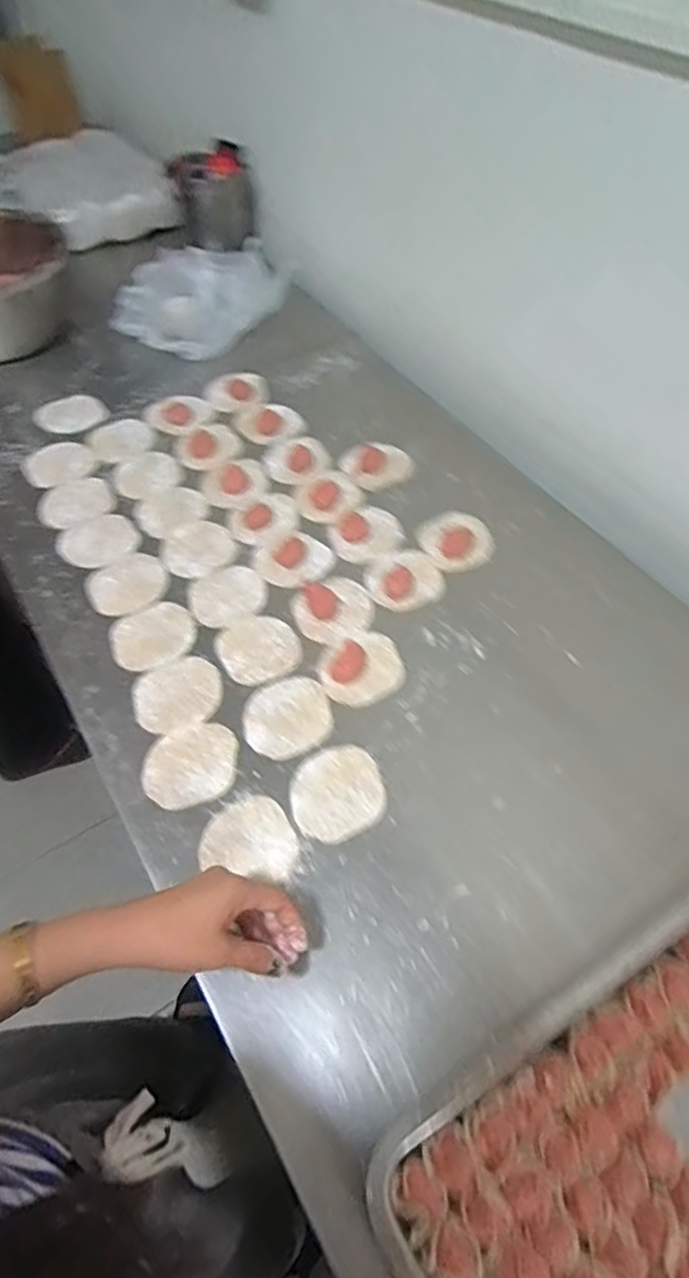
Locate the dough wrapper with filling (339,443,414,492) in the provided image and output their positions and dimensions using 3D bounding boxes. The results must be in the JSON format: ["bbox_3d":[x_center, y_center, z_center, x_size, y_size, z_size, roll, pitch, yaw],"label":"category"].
[{"bbox_3d":[0.043,-0.231,0.878,0.090,0.009,0.082,0,55,1],"label":"dough wrapper with filling"}]

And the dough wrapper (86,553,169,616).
[{"bbox_3d":[-0.247,-0.064,0.751,0.088,0.005,0.082,0,55,1],"label":"dough wrapper"}]

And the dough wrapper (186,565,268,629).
[{"bbox_3d":[-0.135,-0.051,0.764,0.085,0.004,0.085,-3,53,3],"label":"dough wrapper"}]

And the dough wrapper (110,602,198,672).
[{"bbox_3d":[-0.208,-0.005,0.717,0.089,0.005,0.080,-27,59,-17],"label":"dough wrapper"}]

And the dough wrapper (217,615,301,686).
[{"bbox_3d":[-0.092,0.009,0.709,0.080,0.004,0.085,0,55,1],"label":"dough wrapper"}]

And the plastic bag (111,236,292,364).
[{"bbox_3d":[-0.210,-0.536,1.030,0.273,0.096,0.152,-33,61,-20],"label":"plastic bag"}]

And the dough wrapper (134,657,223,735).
[{"bbox_3d":[-0.170,0.055,0.672,0.086,0.004,0.080,-19,57,-12],"label":"dough wrapper"}]

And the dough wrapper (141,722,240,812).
[{"bbox_3d":[-0.144,0.118,0.621,0.085,0.004,0.079,0,55,1],"label":"dough wrapper"}]

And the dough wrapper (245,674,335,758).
[{"bbox_3d":[-0.055,0.076,0.650,0.083,0.004,0.087,0,55,1],"label":"dough wrapper"}]

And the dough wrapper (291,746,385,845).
[{"bbox_3d":[-0.007,0.139,0.601,0.083,0.004,0.084,0,55,1],"label":"dough wrapper"}]

